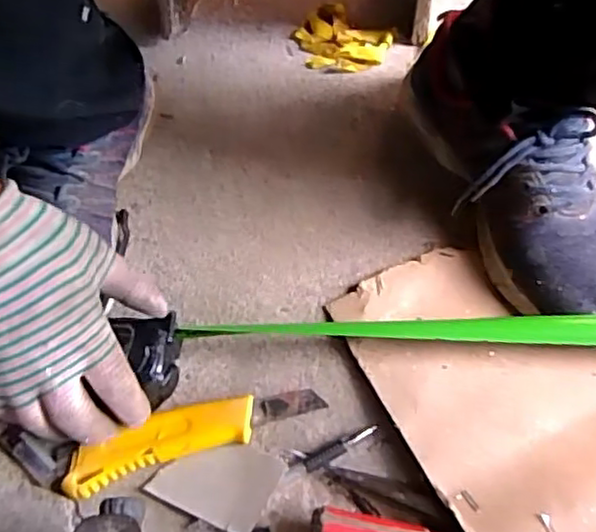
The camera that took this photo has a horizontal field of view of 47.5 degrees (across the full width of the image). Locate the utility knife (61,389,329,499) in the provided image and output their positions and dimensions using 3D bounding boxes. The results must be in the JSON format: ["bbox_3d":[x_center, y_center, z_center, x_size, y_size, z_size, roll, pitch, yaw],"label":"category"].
[{"bbox_3d":[-0.069,0.110,0.450,0.171,0.018,0.032,-15,61,-11],"label":"utility knife"}]

